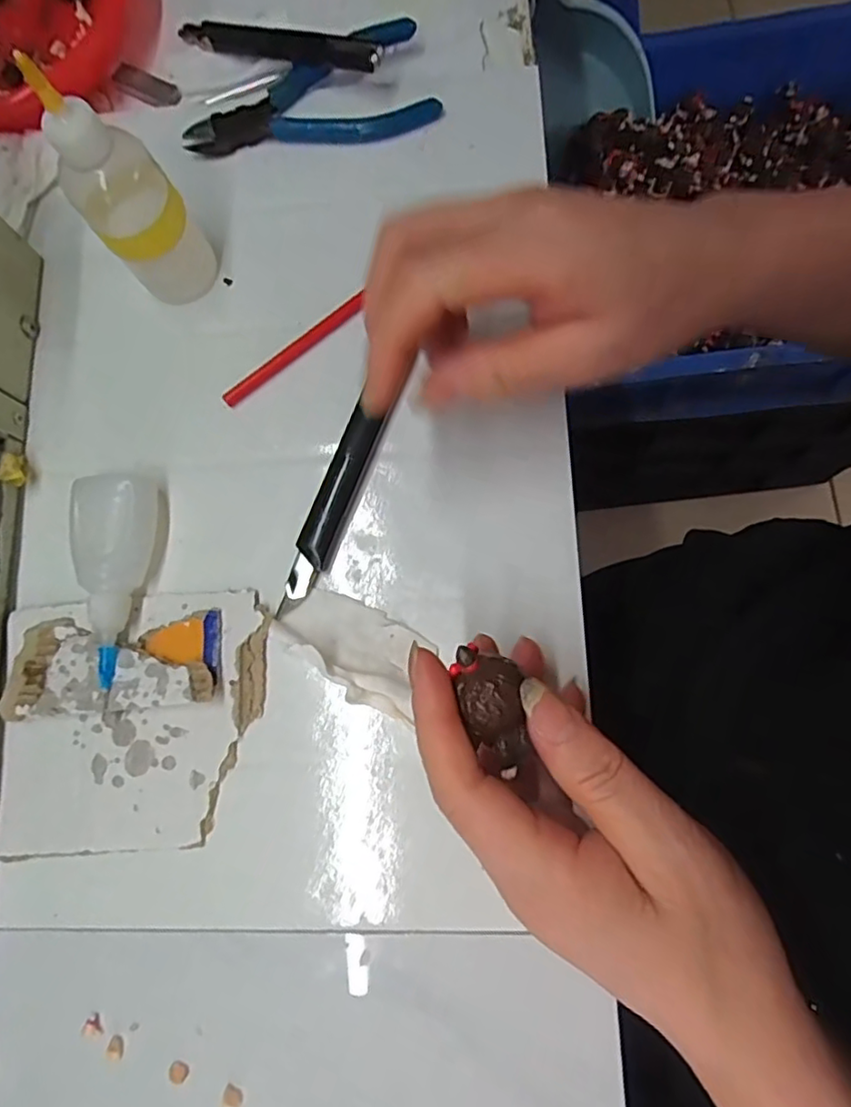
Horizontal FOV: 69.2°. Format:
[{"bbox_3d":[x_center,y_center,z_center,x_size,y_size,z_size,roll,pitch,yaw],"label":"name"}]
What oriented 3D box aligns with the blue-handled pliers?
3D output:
[{"bbox_3d":[-0.057,-0.221,0.308,0.124,0.014,0.058,-21,78,-1],"label":"blue-handled pliers"}]

